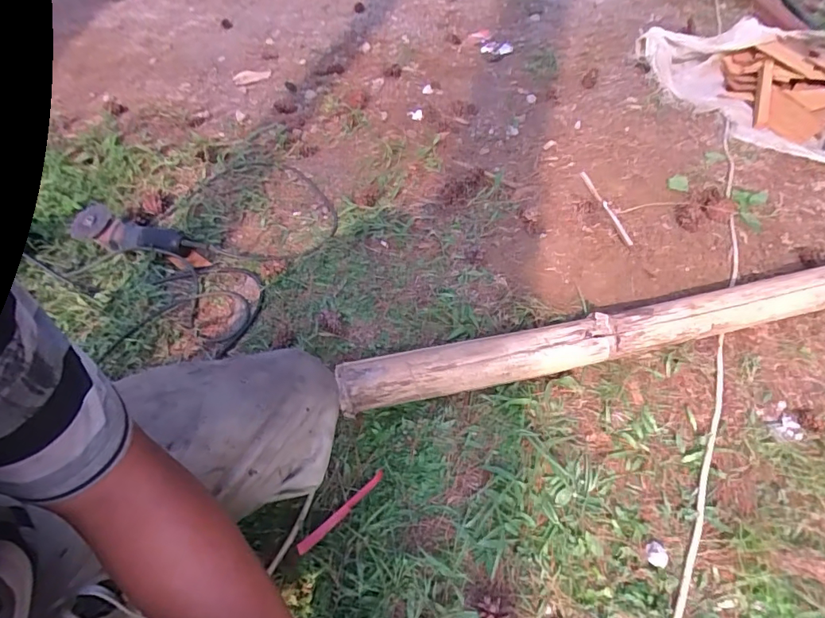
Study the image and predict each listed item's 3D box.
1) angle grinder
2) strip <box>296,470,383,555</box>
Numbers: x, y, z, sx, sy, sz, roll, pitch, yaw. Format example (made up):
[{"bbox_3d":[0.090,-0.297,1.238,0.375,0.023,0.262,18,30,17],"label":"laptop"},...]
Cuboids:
[{"bbox_3d":[-0.605,-0.162,1.053,0.317,0.081,0.087,11,50,13],"label":"angle grinder"},{"bbox_3d":[-0.102,0.294,0.689,0.156,0.010,0.018,-38,57,-22],"label":"strip"}]

